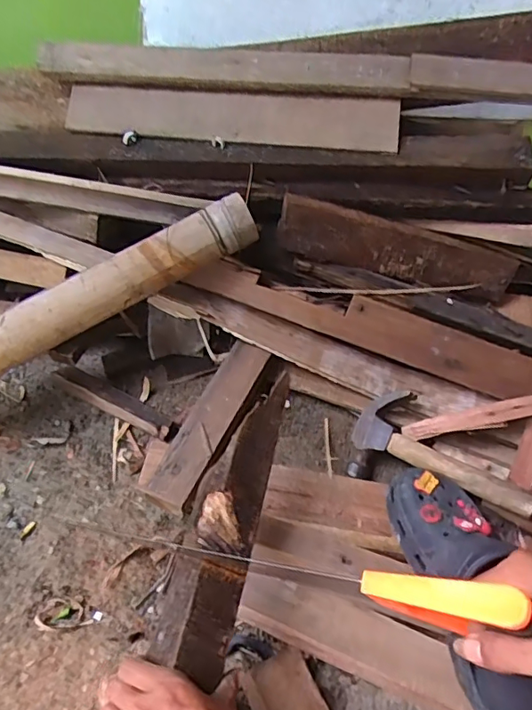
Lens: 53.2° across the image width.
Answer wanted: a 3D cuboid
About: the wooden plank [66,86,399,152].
[{"bbox_3d":[-0.047,-0.312,0.698,0.434,0.012,0.068,5,87,5],"label":"wooden plank"}]

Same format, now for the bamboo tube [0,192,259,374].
[{"bbox_3d":[-0.254,-0.045,0.642,0.536,0.058,0.059,-29,63,-4],"label":"bamboo tube"}]

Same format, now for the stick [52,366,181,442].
[{"bbox_3d":[-0.206,0.065,0.727,0.184,0.029,0.032,26,61,14],"label":"stick"}]

